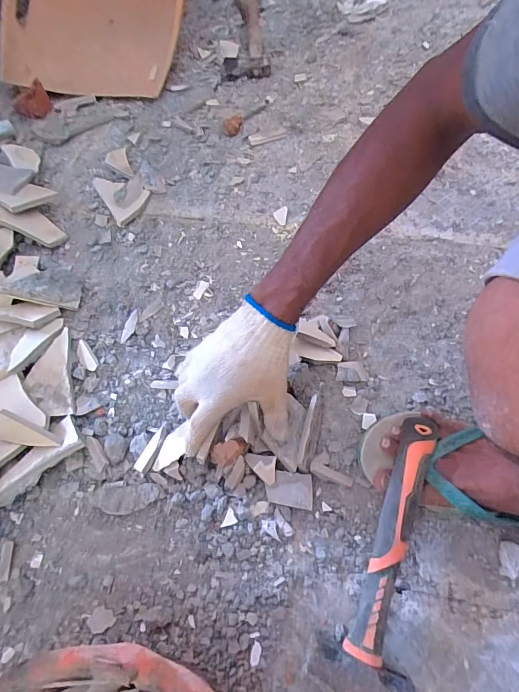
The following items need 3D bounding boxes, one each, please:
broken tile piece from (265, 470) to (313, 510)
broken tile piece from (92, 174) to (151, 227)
[{"bbox_3d":[0.037,0.174,0.478,0.055,0.009,0.039,4,63,5],"label":"broken tile piece"},{"bbox_3d":[-0.238,-0.271,0.686,0.074,0.024,0.118,-30,65,-12],"label":"broken tile piece"}]

